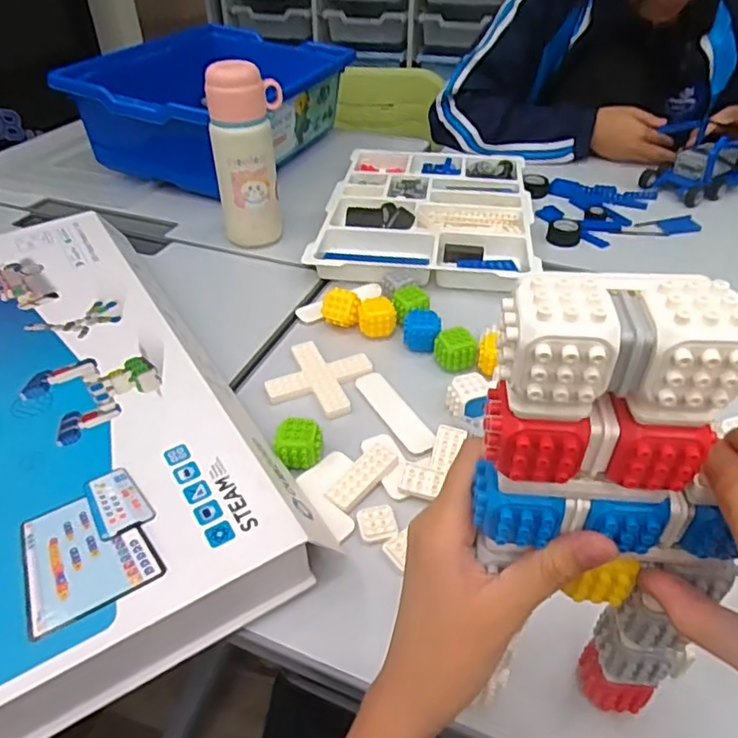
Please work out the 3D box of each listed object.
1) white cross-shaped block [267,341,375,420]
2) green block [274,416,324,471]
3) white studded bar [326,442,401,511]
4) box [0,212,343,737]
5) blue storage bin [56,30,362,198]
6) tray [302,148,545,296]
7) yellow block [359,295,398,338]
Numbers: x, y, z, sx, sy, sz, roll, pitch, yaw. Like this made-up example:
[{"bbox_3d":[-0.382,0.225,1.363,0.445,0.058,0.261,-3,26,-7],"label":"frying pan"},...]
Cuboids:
[{"bbox_3d":[-0.047,0.009,0.572,0.082,0.009,0.085,13,42,16],"label":"white cross-shaped block"},{"bbox_3d":[-0.056,0.061,0.486,0.036,0.029,0.032,3,40,4],"label":"green block"},{"bbox_3d":[-0.006,0.084,0.478,0.029,0.012,0.066,31,49,32],"label":"white studded bar"},{"bbox_3d":[-0.301,0.026,0.503,0.318,0.045,0.543,-23,45,-26],"label":"box"},{"bbox_3d":[-0.254,-0.426,0.987,0.285,0.154,0.421,16,43,19],"label":"blue storage bin"},{"bbox_3d":[0.081,-0.217,0.811,0.258,0.029,0.387,5,40,7],"label":"tray"},{"bbox_3d":[0.009,-0.053,0.619,0.037,0.031,0.032,0,40,1],"label":"yellow block"}]

